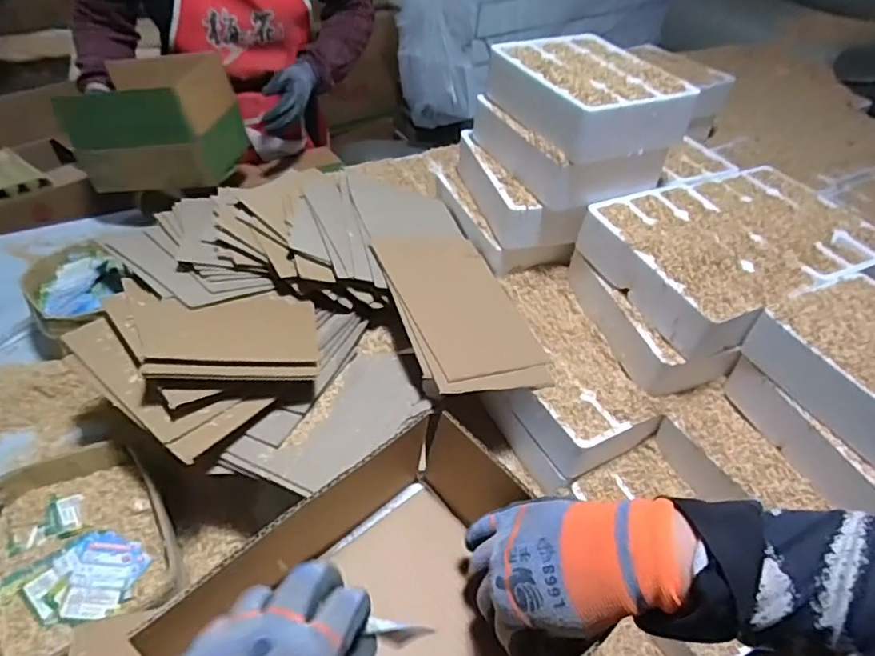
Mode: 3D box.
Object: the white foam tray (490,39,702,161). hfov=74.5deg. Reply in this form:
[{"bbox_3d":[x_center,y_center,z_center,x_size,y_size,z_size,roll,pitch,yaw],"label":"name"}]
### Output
[{"bbox_3d":[0.200,-0.322,0.786,0.186,0.067,0.235,-16,48,-19],"label":"white foam tray"}]

